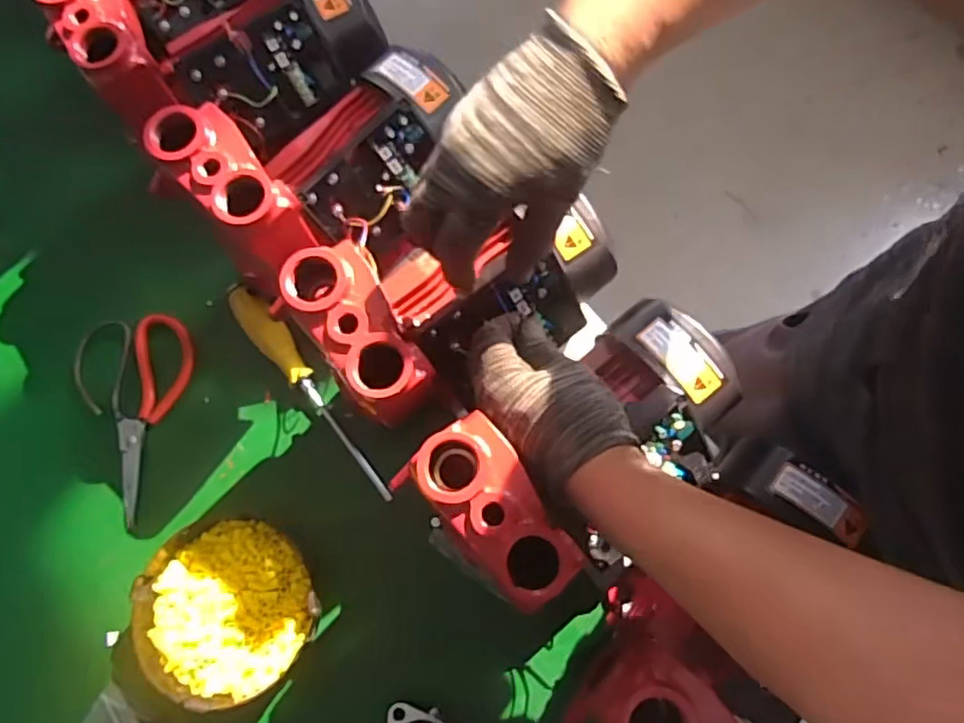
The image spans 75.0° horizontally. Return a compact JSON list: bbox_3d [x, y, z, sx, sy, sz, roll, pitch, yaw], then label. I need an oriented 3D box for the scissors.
[{"bbox_3d":[-0.328,0.051,0.586,0.101,0.019,0.190,-3,75,1],"label":"scissors"}]

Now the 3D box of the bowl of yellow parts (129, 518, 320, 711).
[{"bbox_3d":[-0.216,0.207,0.530,0.147,0.042,0.139,0,75,1],"label":"bowl of yellow parts"}]

